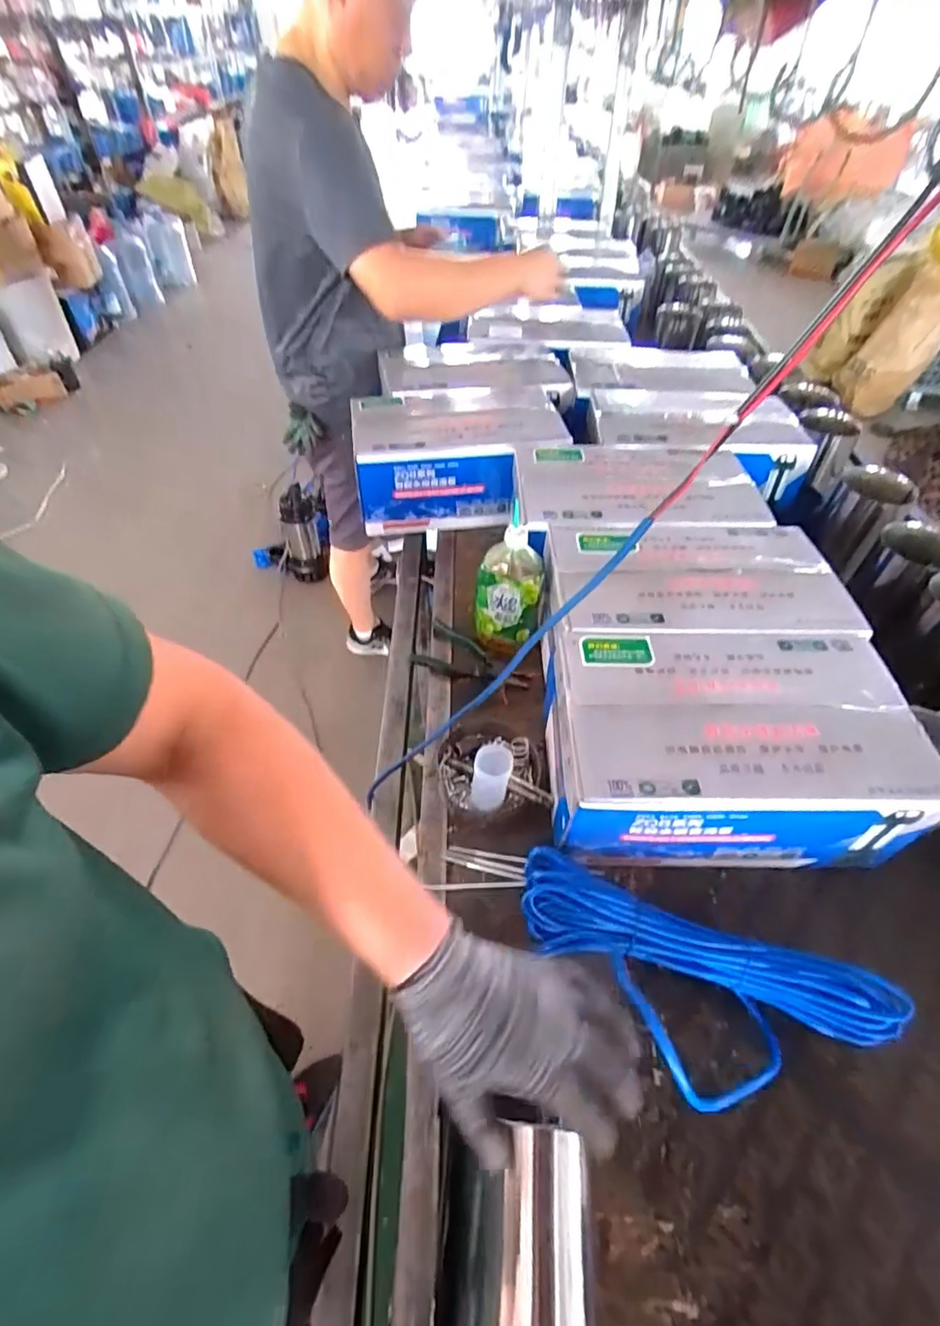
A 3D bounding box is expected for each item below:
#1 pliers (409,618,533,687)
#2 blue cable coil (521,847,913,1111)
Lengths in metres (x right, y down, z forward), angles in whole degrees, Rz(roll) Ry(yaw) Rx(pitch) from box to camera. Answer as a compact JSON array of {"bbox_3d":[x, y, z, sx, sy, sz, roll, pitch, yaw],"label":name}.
[{"bbox_3d":[0.006,-0.001,0.901,0.186,0.027,0.093,20,52,15],"label":"pliers"},{"bbox_3d":[0.220,0.326,0.566,0.384,0.112,0.168,19,51,14],"label":"blue cable coil"}]

